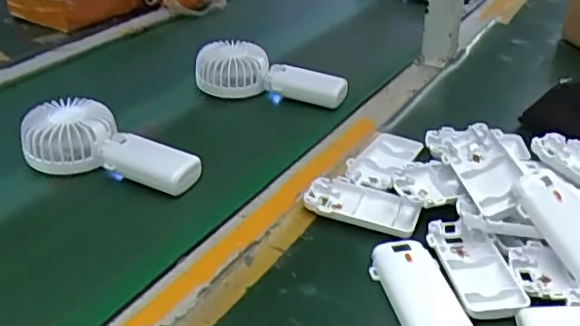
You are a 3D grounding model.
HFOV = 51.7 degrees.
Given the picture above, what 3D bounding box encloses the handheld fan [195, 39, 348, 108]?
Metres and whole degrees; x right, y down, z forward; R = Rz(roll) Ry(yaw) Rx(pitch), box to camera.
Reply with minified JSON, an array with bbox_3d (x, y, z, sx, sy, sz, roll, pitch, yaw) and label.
[{"bbox_3d":[-0.023,-0.107,0.709,0.182,0.041,0.066,8,34,10],"label":"handheld fan"}]

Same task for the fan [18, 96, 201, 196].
[{"bbox_3d":[-0.167,-0.011,0.571,0.179,0.055,0.076,11,34,14],"label":"fan"}]

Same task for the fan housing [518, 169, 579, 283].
[{"bbox_3d":[0.206,0.045,0.439,0.046,0.015,0.090,-24,71,-33],"label":"fan housing"}]

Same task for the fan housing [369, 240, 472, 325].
[{"bbox_3d":[0.091,0.090,0.423,0.044,0.014,0.091,-8,34,-14],"label":"fan housing"}]

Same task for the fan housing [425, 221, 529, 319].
[{"bbox_3d":[0.138,0.077,0.442,0.050,0.014,0.097,-4,33,-8],"label":"fan housing"}]

